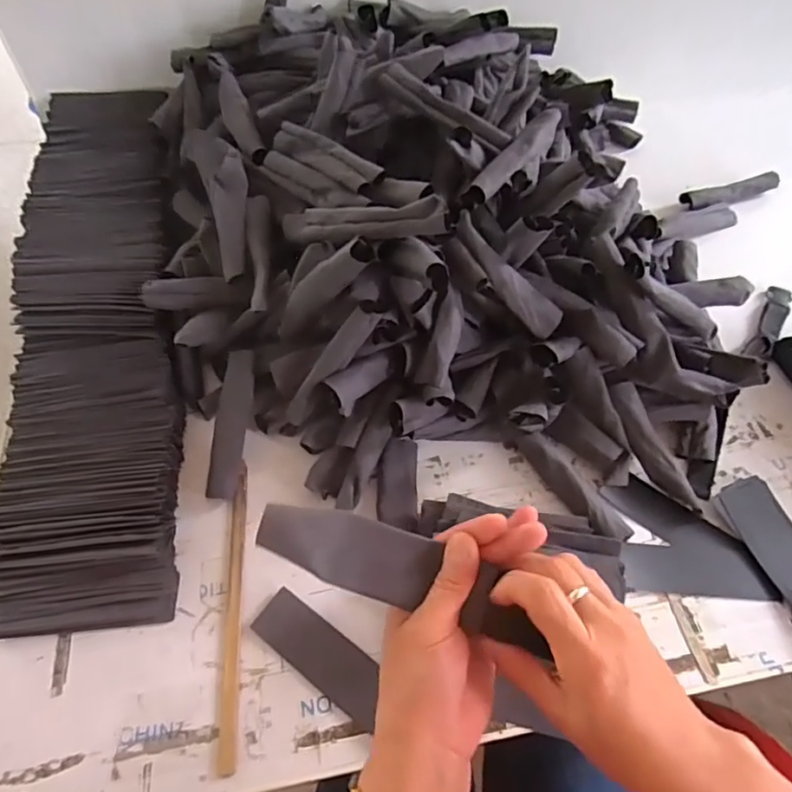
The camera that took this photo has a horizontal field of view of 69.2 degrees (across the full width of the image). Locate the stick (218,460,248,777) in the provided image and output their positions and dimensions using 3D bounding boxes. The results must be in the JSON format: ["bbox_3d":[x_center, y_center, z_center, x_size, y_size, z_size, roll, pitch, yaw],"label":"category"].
[{"bbox_3d":[-0.145,0.182,0.511,0.016,0.009,0.259,-5,56,-4],"label":"stick"}]

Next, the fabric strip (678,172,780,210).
[{"bbox_3d":[0.482,-0.292,0.823,0.151,0.030,0.031,-16,58,-11],"label":"fabric strip"}]

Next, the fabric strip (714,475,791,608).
[{"bbox_3d":[0.371,0.149,0.536,0.068,0.018,0.154,-20,59,-13],"label":"fabric strip"}]

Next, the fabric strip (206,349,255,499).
[{"bbox_3d":[-0.167,0.027,0.583,0.033,0.010,0.150,8,79,-2],"label":"fabric strip"}]

